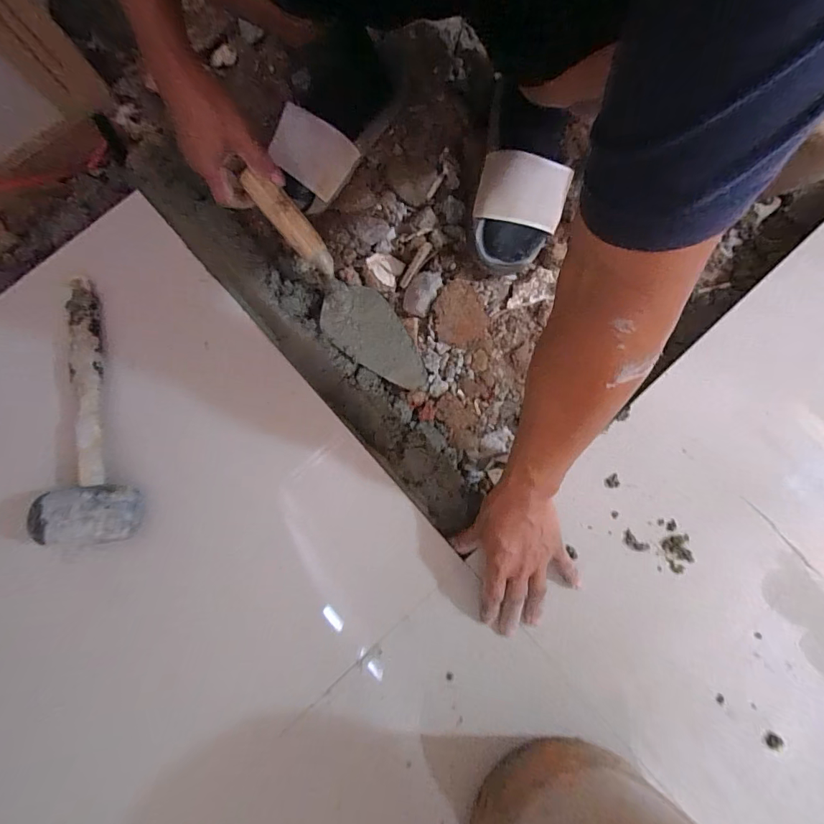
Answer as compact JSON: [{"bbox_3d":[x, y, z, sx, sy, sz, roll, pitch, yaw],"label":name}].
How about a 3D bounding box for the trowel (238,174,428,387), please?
[{"bbox_3d":[-0.086,-0.141,0.490,0.081,0.050,0.279,-40,108,-6],"label":"trowel"}]

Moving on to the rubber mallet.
[{"bbox_3d":[-0.368,-0.008,0.452,0.093,0.051,0.310,-18,81,-2],"label":"rubber mallet"}]

